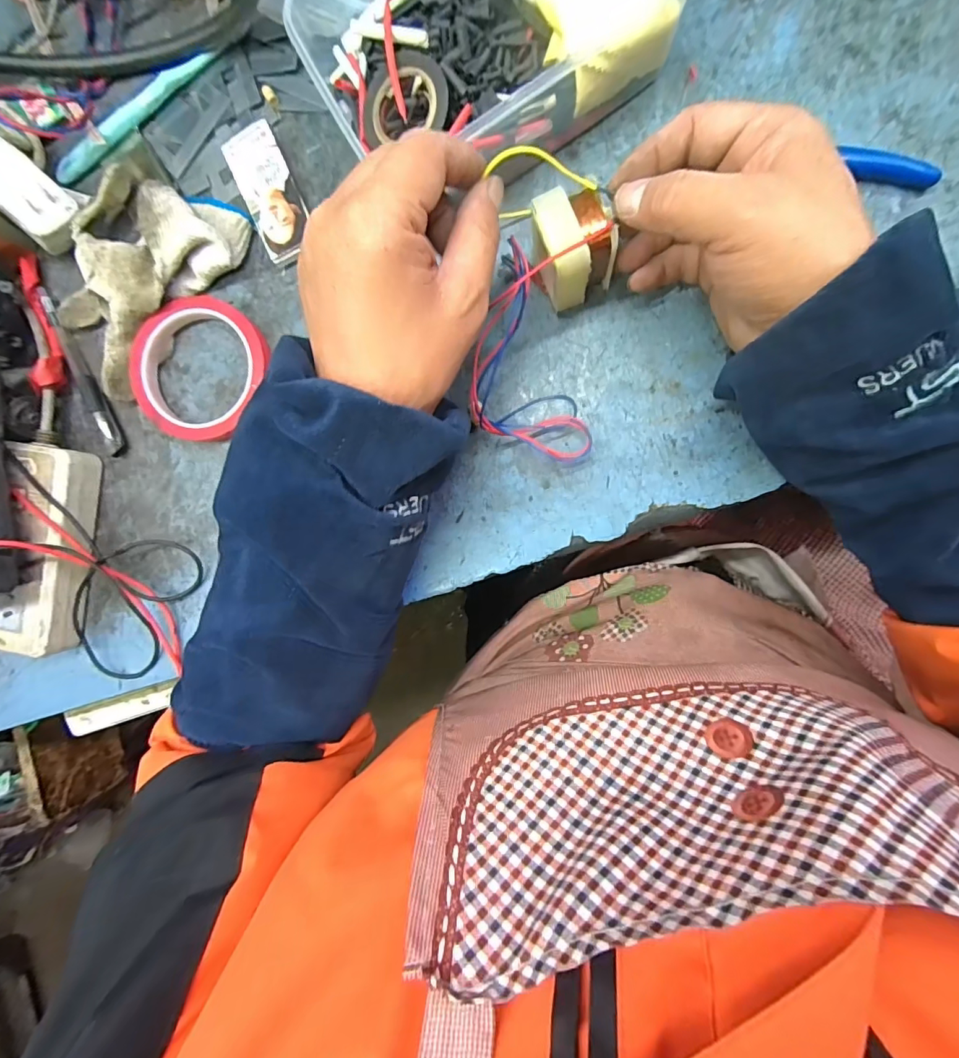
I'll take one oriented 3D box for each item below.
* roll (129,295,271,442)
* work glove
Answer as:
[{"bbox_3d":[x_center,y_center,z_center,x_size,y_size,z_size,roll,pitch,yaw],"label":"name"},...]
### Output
[{"bbox_3d":[-0.197,-0.113,0.339,0.092,0.018,0.095,0,92,8],"label":"roll"},{"bbox_3d":[-0.243,-0.181,0.335,0.110,0.036,0.156,43,97,4],"label":"work glove"}]

